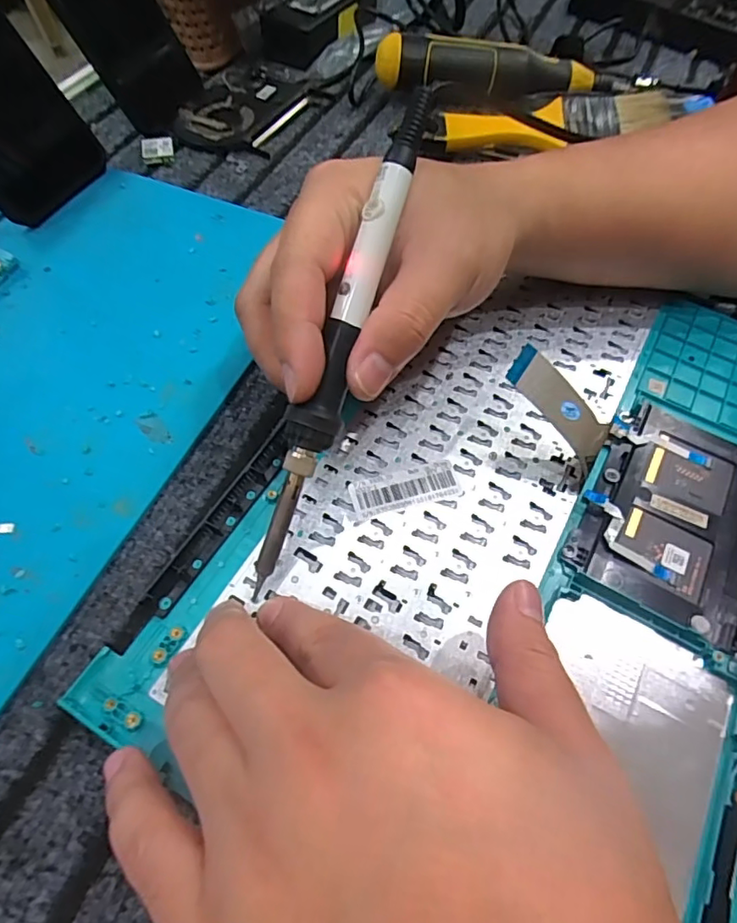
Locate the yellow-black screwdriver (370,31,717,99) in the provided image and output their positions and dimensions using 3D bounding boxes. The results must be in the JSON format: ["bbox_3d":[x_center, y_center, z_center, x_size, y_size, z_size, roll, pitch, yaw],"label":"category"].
[{"bbox_3d":[0.130,-0.282,0.406,0.242,0.040,0.031,-1,60,-2],"label":"yellow-black screwdriver"}]

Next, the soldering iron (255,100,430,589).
[{"bbox_3d":[-0.010,-0.045,0.215,0.016,0.018,0.202,19,93,9],"label":"soldering iron"}]

